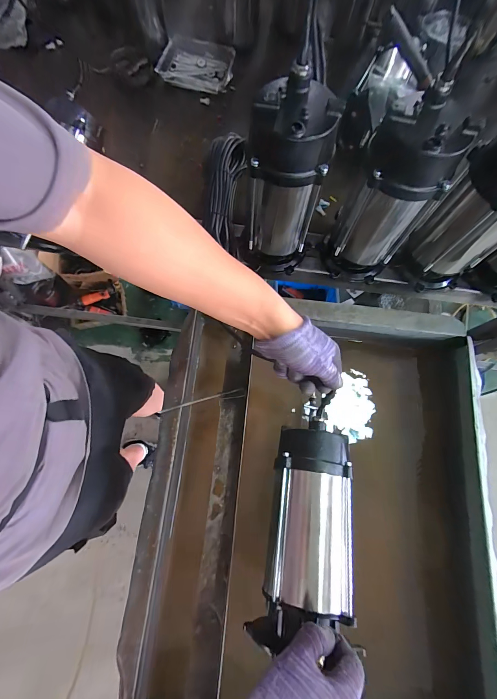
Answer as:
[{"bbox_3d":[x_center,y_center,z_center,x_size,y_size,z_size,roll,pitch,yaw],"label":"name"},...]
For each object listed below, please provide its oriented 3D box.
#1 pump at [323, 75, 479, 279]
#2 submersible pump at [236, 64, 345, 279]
[{"bbox_3d":[0.219,-0.238,0.497,0.114,0.284,0.132,-32,78,-10],"label":"pump"},{"bbox_3d":[0.057,-0.259,0.492,0.118,0.272,0.111,18,74,3],"label":"submersible pump"}]

